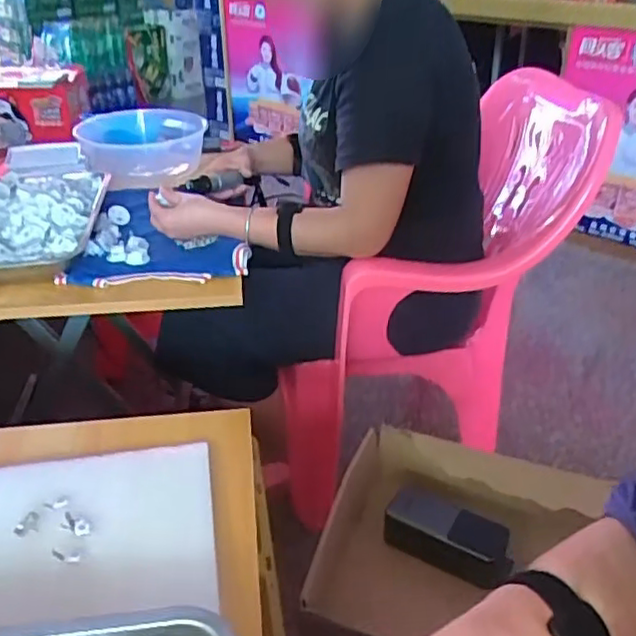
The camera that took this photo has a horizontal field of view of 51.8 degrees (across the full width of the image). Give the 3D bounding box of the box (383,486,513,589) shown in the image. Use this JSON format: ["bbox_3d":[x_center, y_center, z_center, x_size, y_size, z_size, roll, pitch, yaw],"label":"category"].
[{"bbox_3d":[0.157,0.259,0.786,0.148,0.044,0.072,19,46,21],"label":"box"}]

